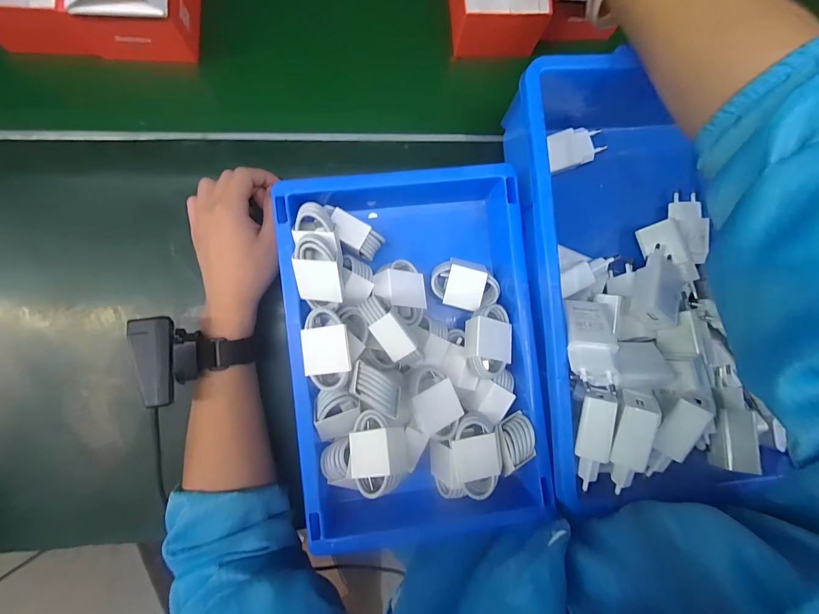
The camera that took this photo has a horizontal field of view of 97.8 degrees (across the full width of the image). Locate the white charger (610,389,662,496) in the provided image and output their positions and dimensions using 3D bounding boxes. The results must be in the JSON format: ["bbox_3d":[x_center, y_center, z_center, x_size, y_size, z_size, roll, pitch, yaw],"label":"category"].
[{"bbox_3d":[0.168,0.103,0.271,0.023,0.025,0.073,11,102,28],"label":"white charger"}]

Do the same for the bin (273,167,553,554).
[{"bbox_3d":[0.004,0.040,0.317,0.207,0.084,0.318,-6,86,-6],"label":"bin"}]

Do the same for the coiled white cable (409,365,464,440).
[{"bbox_3d":[0.022,0.080,0.303,0.039,0.018,0.061,-19,87,-7],"label":"coiled white cable"}]

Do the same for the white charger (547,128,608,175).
[{"bbox_3d":[0.167,-0.159,0.366,0.068,0.022,0.038,-20,87,-7],"label":"white charger"}]

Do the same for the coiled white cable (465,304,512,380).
[{"bbox_3d":[0.068,0.030,0.320,0.042,0.024,0.063,9,79,-26],"label":"coiled white cable"}]

